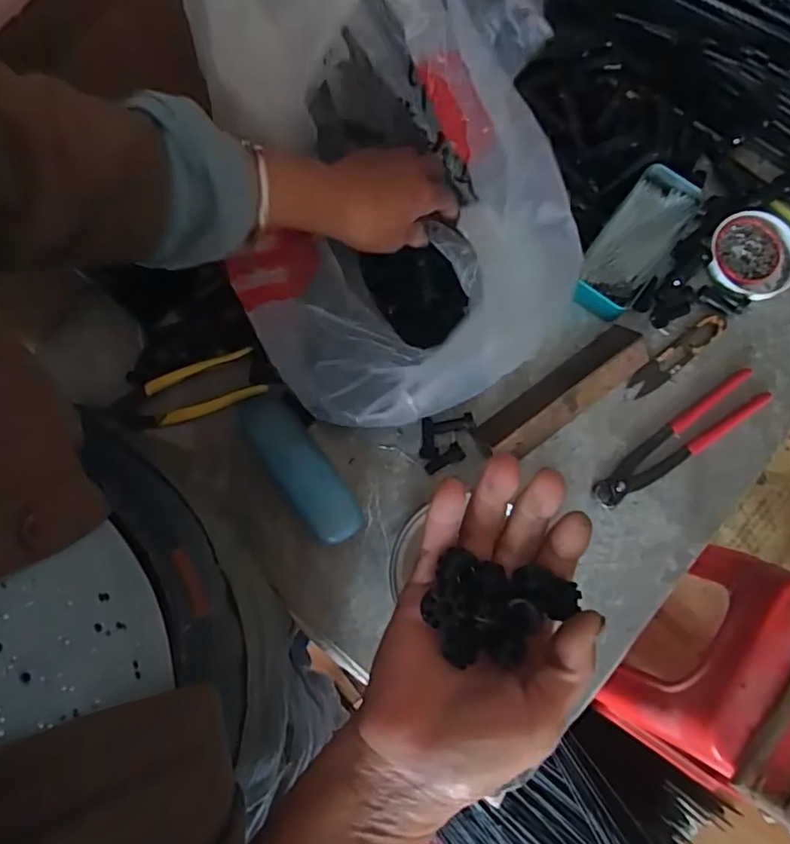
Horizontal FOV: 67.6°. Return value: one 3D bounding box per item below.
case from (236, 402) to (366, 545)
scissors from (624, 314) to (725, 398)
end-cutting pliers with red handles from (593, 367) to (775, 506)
[{"bbox_3d":[-0.089,0.043,0.540,0.055,0.025,0.151,-34,82,-7],"label":"case"},{"bbox_3d":[0.276,-0.064,0.580,0.121,0.007,0.026,-39,83,-7],"label":"scissors"},{"bbox_3d":[0.271,0.018,0.560,0.196,0.015,0.039,-34,82,-7],"label":"end-cutting pliers with red handles"}]

